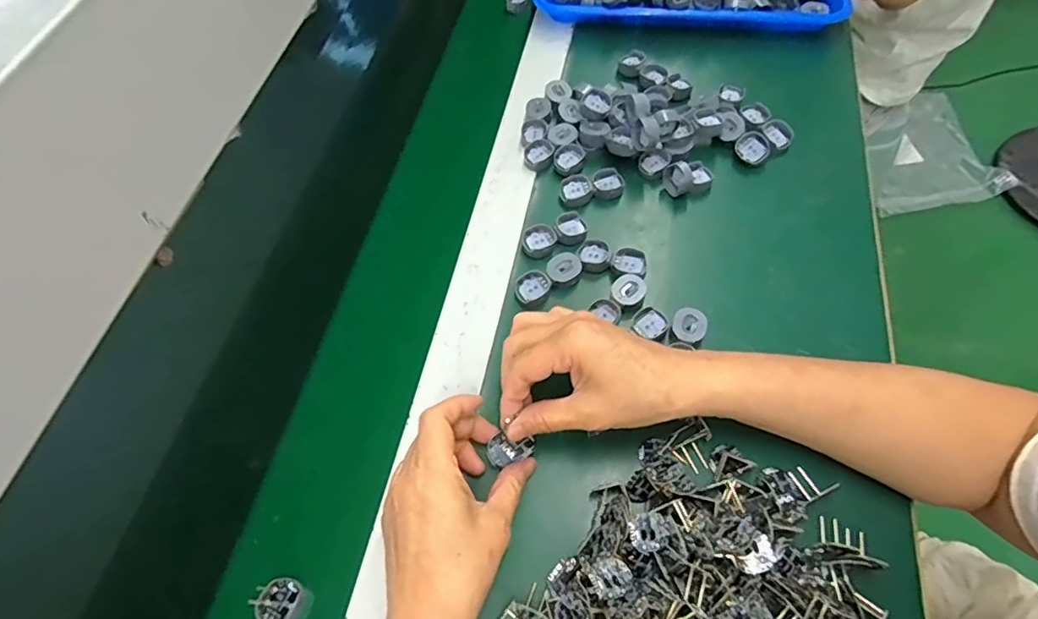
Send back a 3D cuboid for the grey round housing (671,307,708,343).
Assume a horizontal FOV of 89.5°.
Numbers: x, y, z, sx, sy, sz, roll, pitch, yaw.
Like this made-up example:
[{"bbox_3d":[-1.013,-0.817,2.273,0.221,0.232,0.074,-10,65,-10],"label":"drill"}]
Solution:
[{"bbox_3d":[0.130,0.013,0.402,0.026,0.014,0.027,-1,62,3],"label":"grey round housing"}]

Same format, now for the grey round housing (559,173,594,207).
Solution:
[{"bbox_3d":[0.052,-0.109,0.475,0.030,0.010,0.028,4,62,5],"label":"grey round housing"}]

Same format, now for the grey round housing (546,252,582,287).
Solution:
[{"bbox_3d":[0.037,-0.032,0.433,0.027,0.014,0.025,-1,62,3],"label":"grey round housing"}]

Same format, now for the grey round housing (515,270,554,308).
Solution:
[{"bbox_3d":[0.011,-0.017,0.431,0.029,0.009,0.029,-1,62,3],"label":"grey round housing"}]

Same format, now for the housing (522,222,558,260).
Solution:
[{"bbox_3d":[0.018,-0.060,0.453,0.029,0.007,0.033,-17,62,-6],"label":"housing"}]

